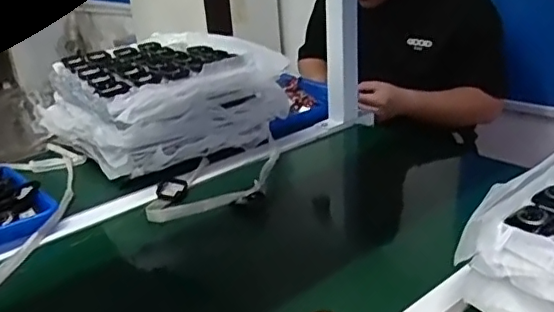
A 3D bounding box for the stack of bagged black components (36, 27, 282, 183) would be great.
[{"bbox_3d":[-0.195,-0.102,0.962,0.303,0.133,0.307,-20,27,-35],"label":"stack of bagged black components"}]

